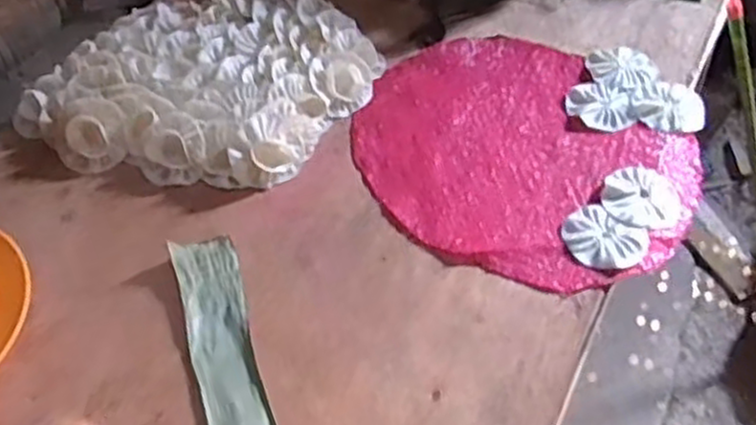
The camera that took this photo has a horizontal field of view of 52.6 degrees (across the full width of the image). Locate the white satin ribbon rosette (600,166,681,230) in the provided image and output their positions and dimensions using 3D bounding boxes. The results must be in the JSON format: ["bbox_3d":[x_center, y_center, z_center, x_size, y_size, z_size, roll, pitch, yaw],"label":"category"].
[{"bbox_3d":[0.257,-0.016,0.747,0.074,0.006,0.073,5,50,5],"label":"white satin ribbon rosette"}]

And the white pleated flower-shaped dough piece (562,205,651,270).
[{"bbox_3d":[0.210,0.026,0.713,0.076,0.005,0.066,30,57,24],"label":"white pleated flower-shaped dough piece"}]

